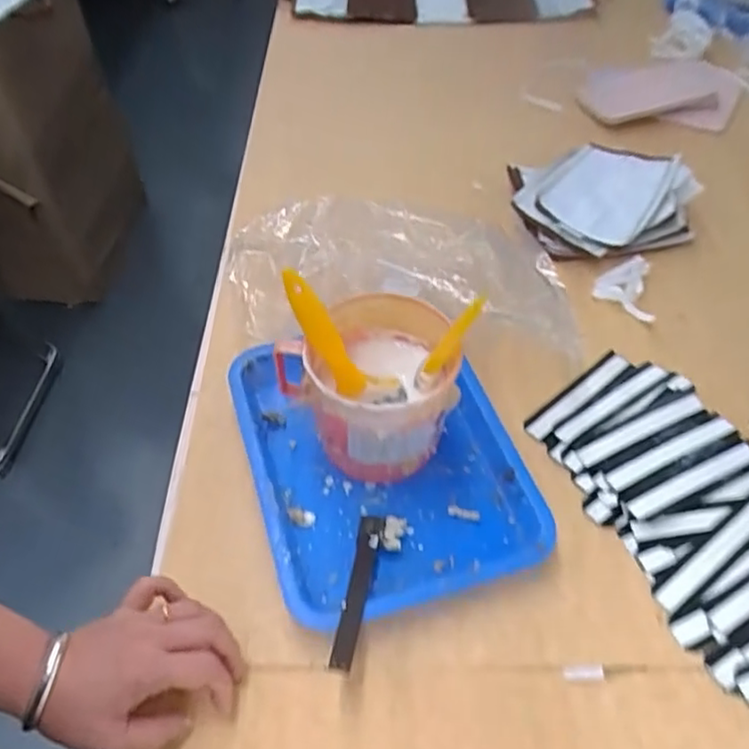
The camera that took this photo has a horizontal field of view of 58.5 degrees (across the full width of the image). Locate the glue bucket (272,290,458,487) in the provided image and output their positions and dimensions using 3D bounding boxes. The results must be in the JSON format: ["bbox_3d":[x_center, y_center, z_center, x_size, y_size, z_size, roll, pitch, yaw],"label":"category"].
[{"bbox_3d":[0.004,0.013,0.581,0.133,0.124,0.126,-2,51,2],"label":"glue bucket"}]

